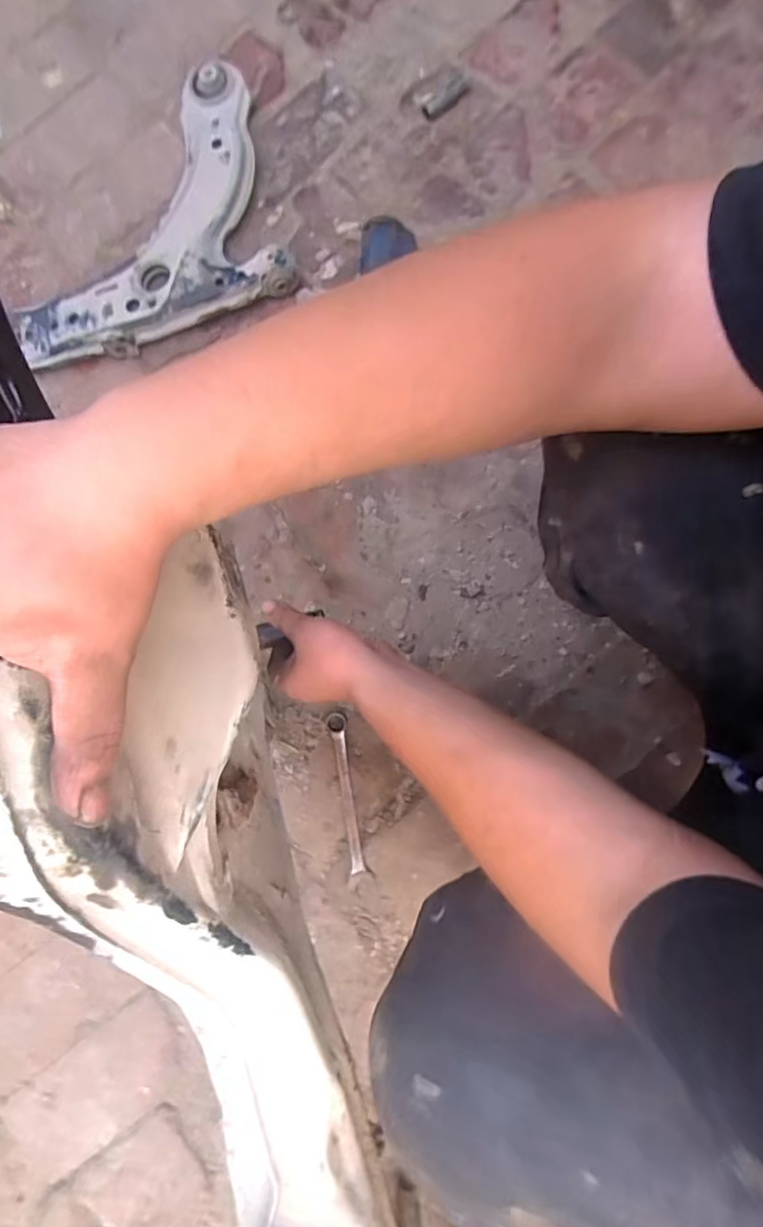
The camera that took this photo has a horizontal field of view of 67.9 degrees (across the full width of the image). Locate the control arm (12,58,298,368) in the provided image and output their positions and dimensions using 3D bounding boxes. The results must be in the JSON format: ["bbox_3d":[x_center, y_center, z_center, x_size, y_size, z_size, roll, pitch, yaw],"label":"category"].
[{"bbox_3d":[-0.325,-0.506,0.739,0.369,0.120,0.288,-16,76,-3],"label":"control arm"}]

